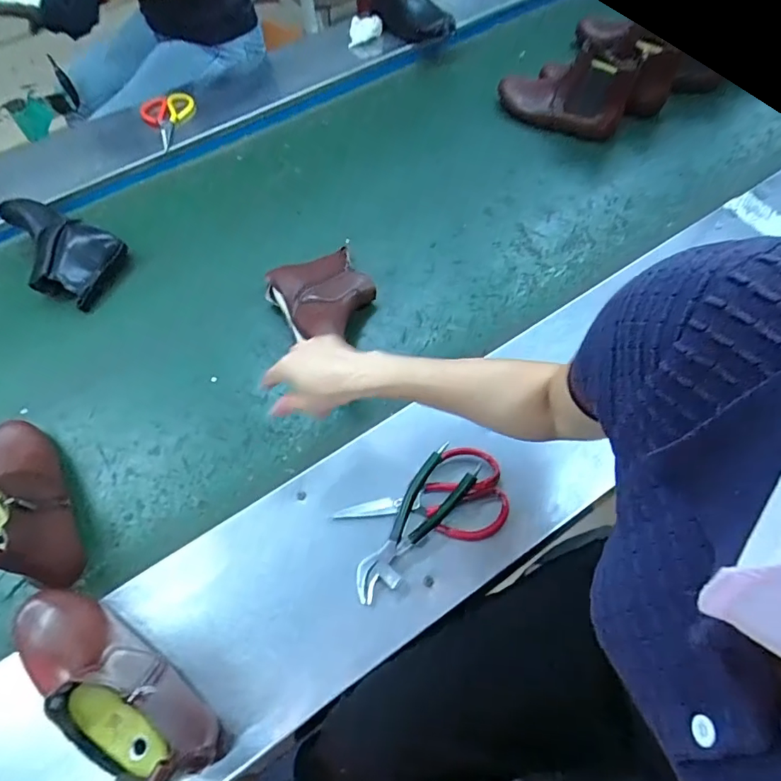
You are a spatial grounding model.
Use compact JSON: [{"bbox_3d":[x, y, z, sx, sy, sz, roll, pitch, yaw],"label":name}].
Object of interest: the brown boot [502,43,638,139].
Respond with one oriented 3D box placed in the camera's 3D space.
[{"bbox_3d":[0.325,-0.547,0.930,0.219,0.140,0.097,32,65,22],"label":"brown boot"}]

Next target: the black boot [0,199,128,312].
[{"bbox_3d":[-0.577,-0.240,0.858,0.229,0.090,0.154,25,65,17],"label":"black boot"}]

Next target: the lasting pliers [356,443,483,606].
[{"bbox_3d":[0.025,0.149,0.569,0.054,0.044,0.189,35,68,21],"label":"lasting pliers"}]

